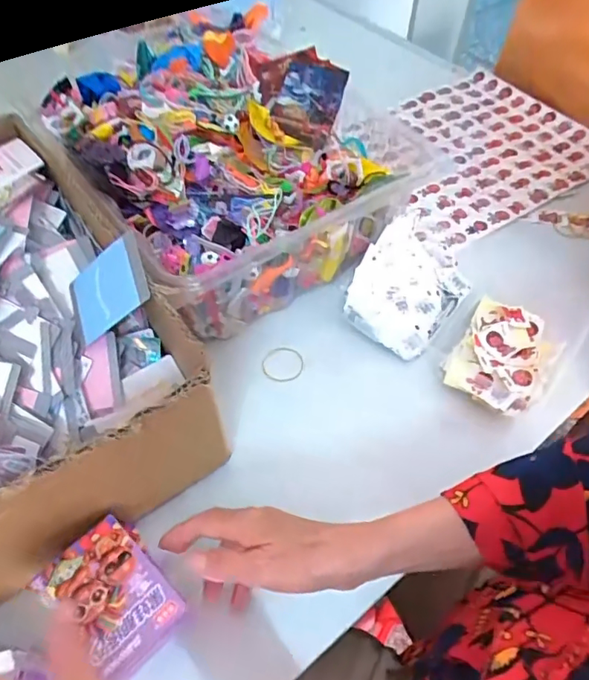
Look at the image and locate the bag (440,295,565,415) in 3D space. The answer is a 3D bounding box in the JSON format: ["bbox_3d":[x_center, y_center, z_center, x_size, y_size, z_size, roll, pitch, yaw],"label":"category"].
[{"bbox_3d":[0.219,0.014,0.535,0.093,0.016,0.131,30,58,19],"label":"bag"}]

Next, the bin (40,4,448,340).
[{"bbox_3d":[-0.085,-0.206,0.621,0.306,0.162,0.372,-28,59,-21],"label":"bin"}]

